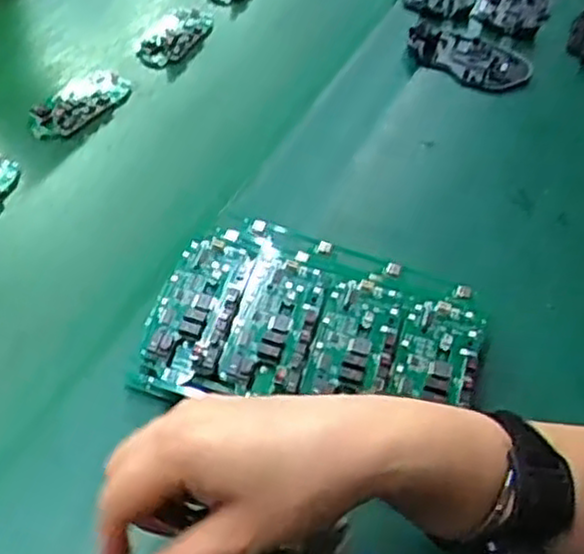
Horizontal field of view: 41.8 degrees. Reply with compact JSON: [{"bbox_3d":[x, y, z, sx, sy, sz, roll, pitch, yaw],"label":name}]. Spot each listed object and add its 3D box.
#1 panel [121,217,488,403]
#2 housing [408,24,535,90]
[{"bbox_3d":[0.017,0.030,0.478,0.191,0.028,0.147,16,55,9],"label":"panel"},{"bbox_3d":[0.177,-0.218,0.756,0.127,0.016,0.072,36,55,26],"label":"housing"}]

